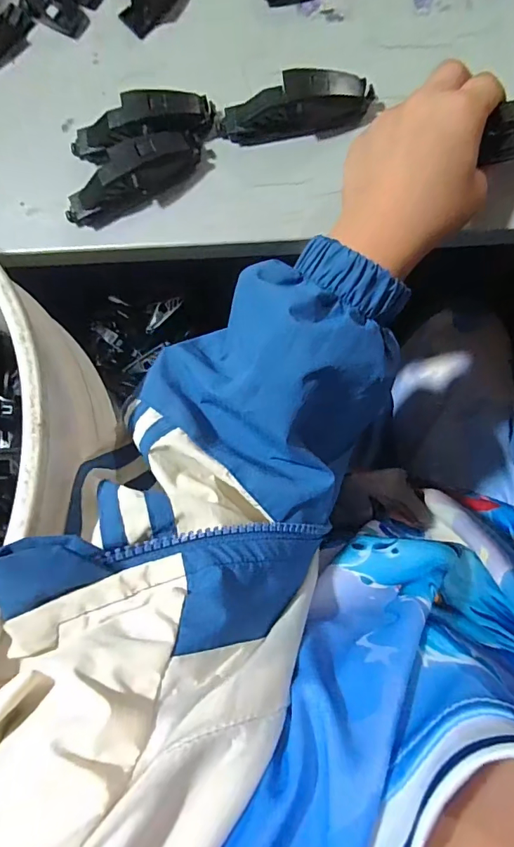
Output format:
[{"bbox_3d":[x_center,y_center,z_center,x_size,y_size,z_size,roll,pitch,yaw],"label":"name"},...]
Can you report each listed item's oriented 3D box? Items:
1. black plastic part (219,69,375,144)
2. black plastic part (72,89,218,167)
[{"bbox_3d":[0.019,-0.165,0.237,0.078,0.021,0.021,-6,89,8],"label":"black plastic part"},{"bbox_3d":[-0.063,-0.159,0.245,0.079,0.025,0.025,-7,89,7],"label":"black plastic part"}]

